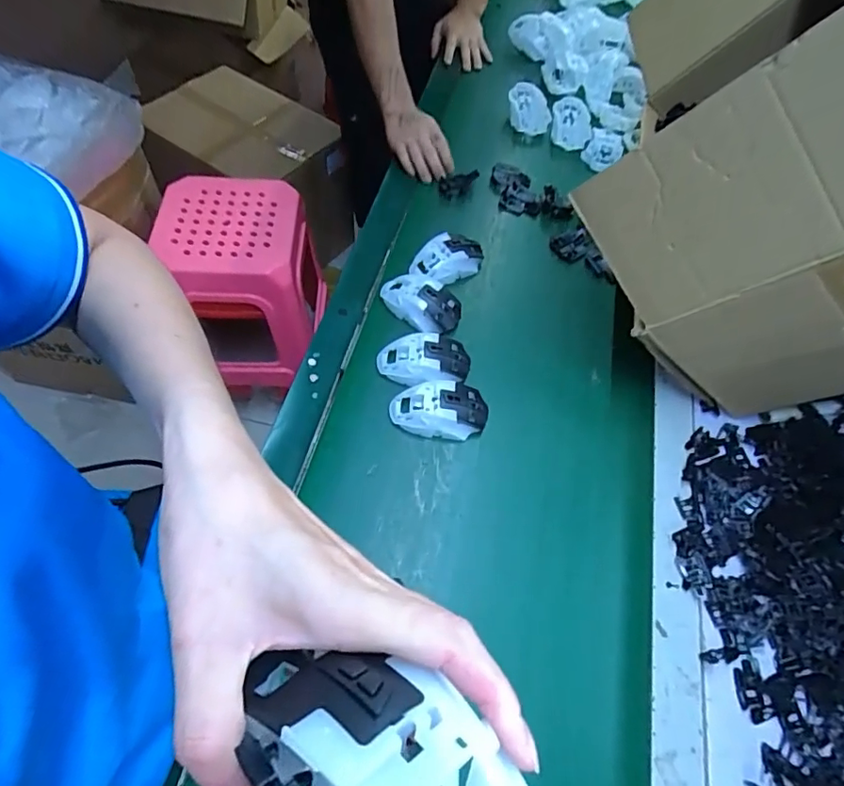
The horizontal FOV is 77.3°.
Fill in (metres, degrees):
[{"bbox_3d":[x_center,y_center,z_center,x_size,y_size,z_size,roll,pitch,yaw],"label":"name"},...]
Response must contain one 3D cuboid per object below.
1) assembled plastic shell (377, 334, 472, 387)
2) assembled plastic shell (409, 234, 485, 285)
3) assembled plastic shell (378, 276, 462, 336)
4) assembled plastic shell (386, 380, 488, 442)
[{"bbox_3d":[0.004,-0.037,0.678,0.118,0.038,0.070,-1,60,-7],"label":"assembled plastic shell"},{"bbox_3d":[0.040,-0.197,0.773,0.109,0.034,0.060,-27,66,-20],"label":"assembled plastic shell"},{"bbox_3d":[-0.002,-0.128,0.733,0.117,0.035,0.075,33,62,12],"label":"assembled plastic shell"},{"bbox_3d":[0.022,0.019,0.648,0.119,0.037,0.071,7,59,-3],"label":"assembled plastic shell"}]

